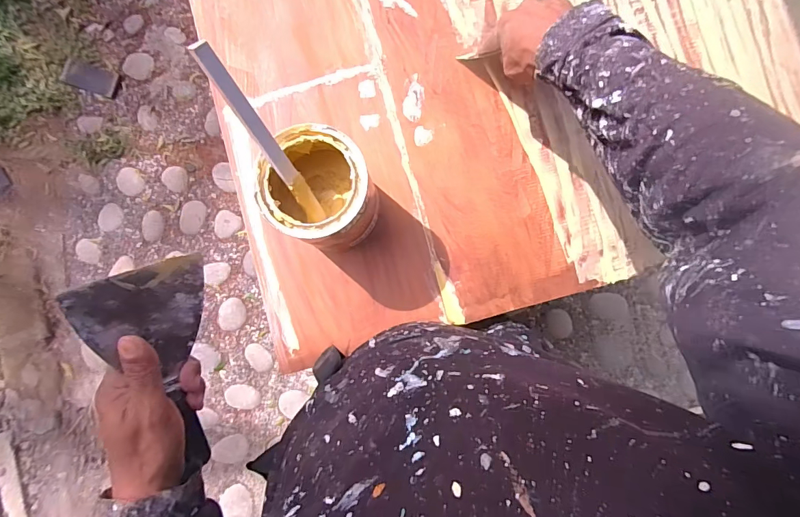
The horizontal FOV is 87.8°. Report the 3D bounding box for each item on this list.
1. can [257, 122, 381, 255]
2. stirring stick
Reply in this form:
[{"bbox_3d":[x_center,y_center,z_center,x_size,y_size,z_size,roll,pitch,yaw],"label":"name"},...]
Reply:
[{"bbox_3d":[-0.083,-0.069,0.451,0.105,0.131,0.110,-3,87,1],"label":"can"},{"bbox_3d":[-0.117,-0.100,0.373,0.006,0.190,0.019,22,64,34],"label":"stirring stick"}]

